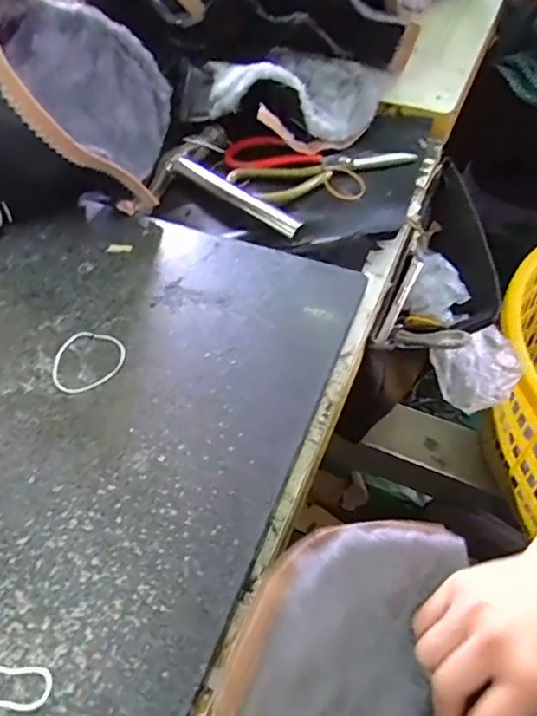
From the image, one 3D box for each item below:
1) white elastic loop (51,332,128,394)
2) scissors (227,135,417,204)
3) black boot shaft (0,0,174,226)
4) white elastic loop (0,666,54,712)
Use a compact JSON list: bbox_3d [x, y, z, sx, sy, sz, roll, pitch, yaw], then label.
[{"bbox_3d":[-0.136,0.002,0.403,0.052,0.004,0.054,-1,55,1],"label":"white elastic loop"},{"bbox_3d":[0.049,-0.190,0.547,0.183,0.018,0.078,3,55,4],"label":"scissors"},{"bbox_3d":[-0.191,-0.217,0.468,0.172,0.163,0.194,3,55,4],"label":"black boot shaft"},{"bbox_3d":[-0.140,0.173,0.285,0.051,0.004,0.021,2,55,4],"label":"white elastic loop"}]

